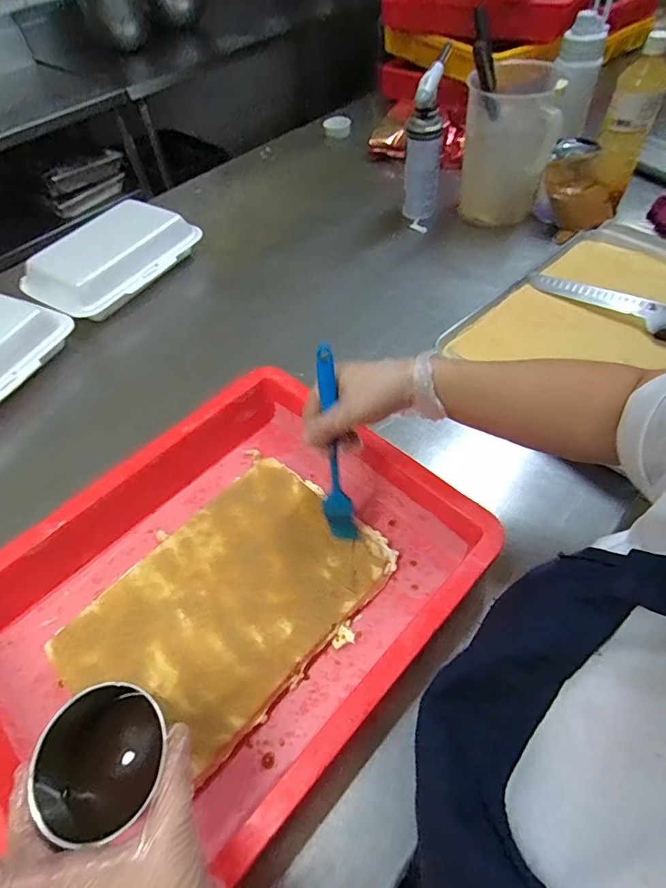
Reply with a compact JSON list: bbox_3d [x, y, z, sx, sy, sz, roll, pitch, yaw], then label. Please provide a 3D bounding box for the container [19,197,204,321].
[{"bbox_3d":[-0.388,-0.328,0.813,0.168,0.084,0.305,35,64,27],"label":"container"}]

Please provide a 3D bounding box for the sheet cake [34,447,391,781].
[{"bbox_3d":[-0.099,0.156,0.462,0.196,0.033,0.287,36,64,27],"label":"sheet cake"}]

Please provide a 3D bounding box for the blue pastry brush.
[{"bbox_3d":[0.001,0.008,0.435,0.031,0.206,0.010,-4,27,2],"label":"blue pastry brush"}]

